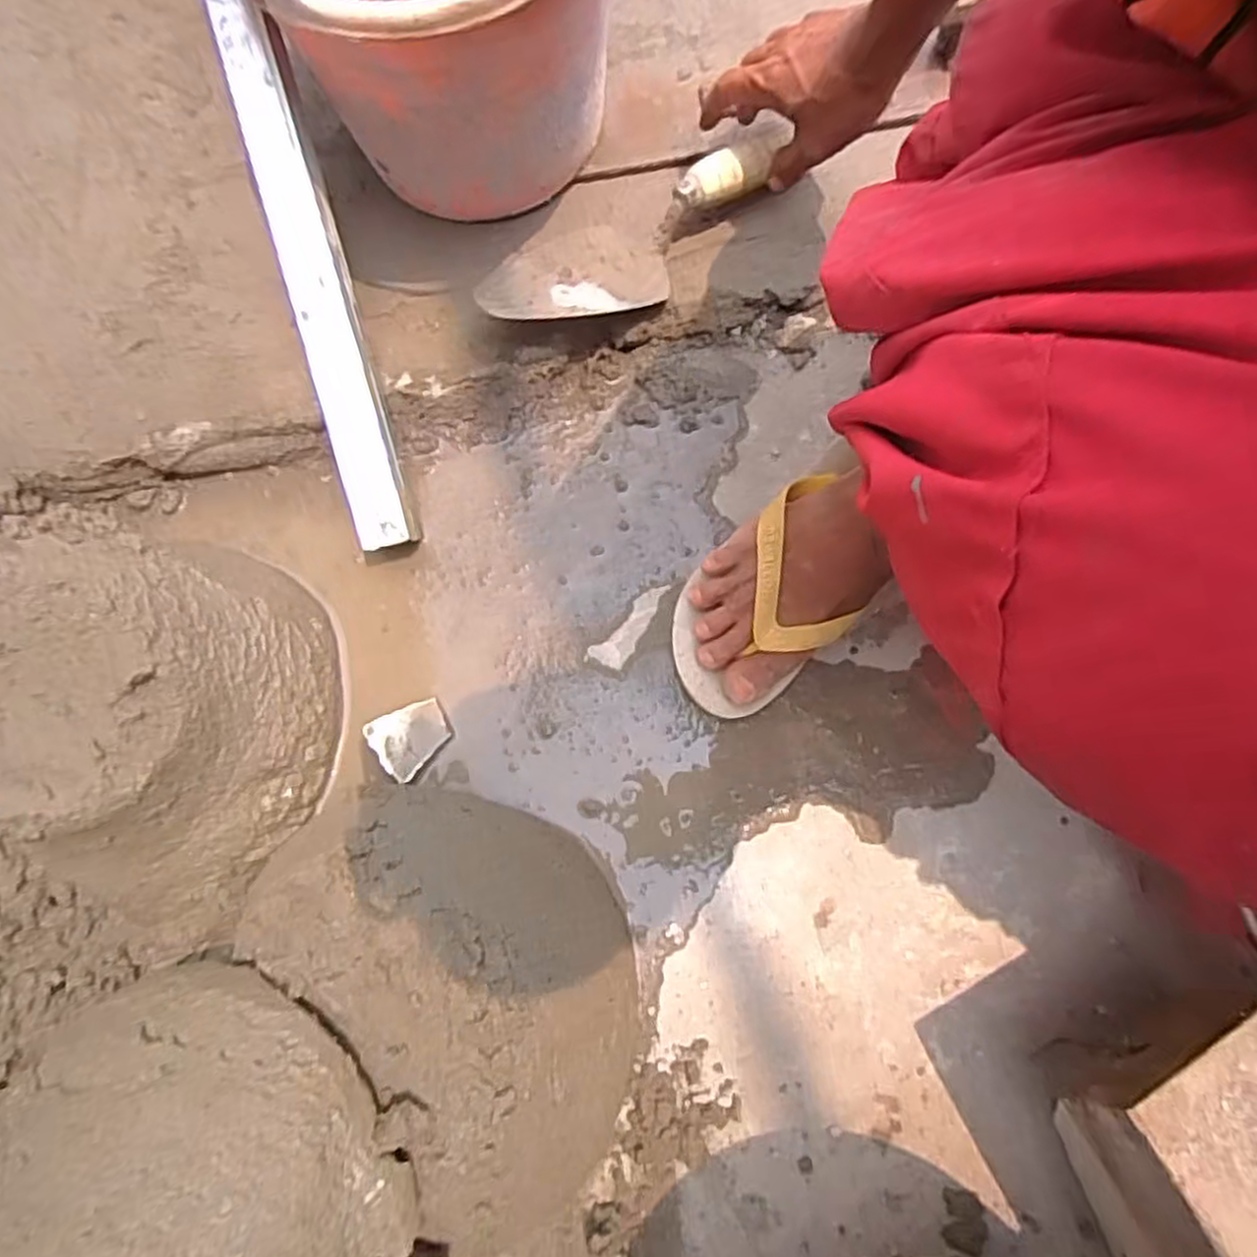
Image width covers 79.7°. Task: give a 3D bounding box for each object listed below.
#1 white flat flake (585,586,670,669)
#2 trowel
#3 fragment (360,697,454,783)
[{"bbox_3d":[0.002,-0.002,0.538,0.025,0.004,0.074,37,79,7],"label":"white flat flake"},{"bbox_3d":[0.009,-0.286,0.554,0.255,0.041,0.078,-29,76,-6],"label":"trowel"},{"bbox_3d":[-0.148,0.075,0.513,0.051,0.006,0.046,-27,78,-7],"label":"fragment"}]

